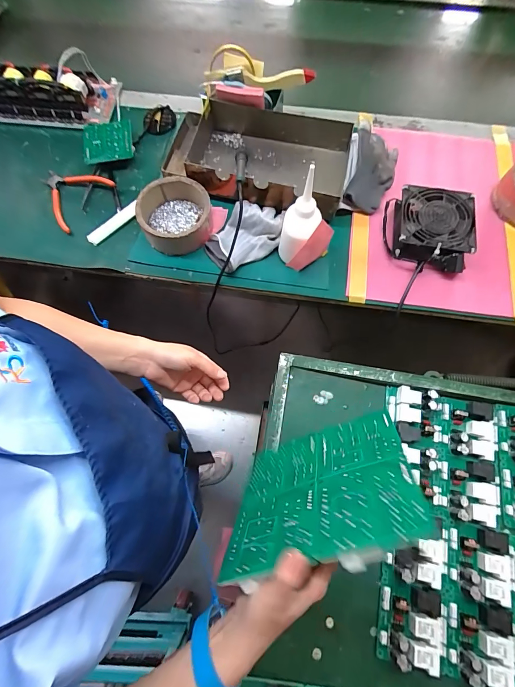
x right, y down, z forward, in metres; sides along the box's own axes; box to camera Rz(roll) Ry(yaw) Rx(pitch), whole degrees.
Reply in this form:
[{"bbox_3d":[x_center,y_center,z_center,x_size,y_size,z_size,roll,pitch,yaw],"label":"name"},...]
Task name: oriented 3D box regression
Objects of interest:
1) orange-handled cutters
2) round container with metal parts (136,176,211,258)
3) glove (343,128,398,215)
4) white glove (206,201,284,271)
[{"bbox_3d":[-0.351,-0.282,0.611,0.130,0.021,0.124,37,75,12],"label":"orange-handled cutters"},{"bbox_3d":[-0.140,-0.219,0.571,0.122,0.057,0.118,-10,71,-3],"label":"round container with metal parts"},{"bbox_3d":[0.207,-0.316,0.587,0.082,0.079,0.150,17,72,6],"label":"glove"},{"bbox_3d":[-0.024,-0.189,0.565,0.136,0.050,0.095,-33,74,-11],"label":"white glove"}]

